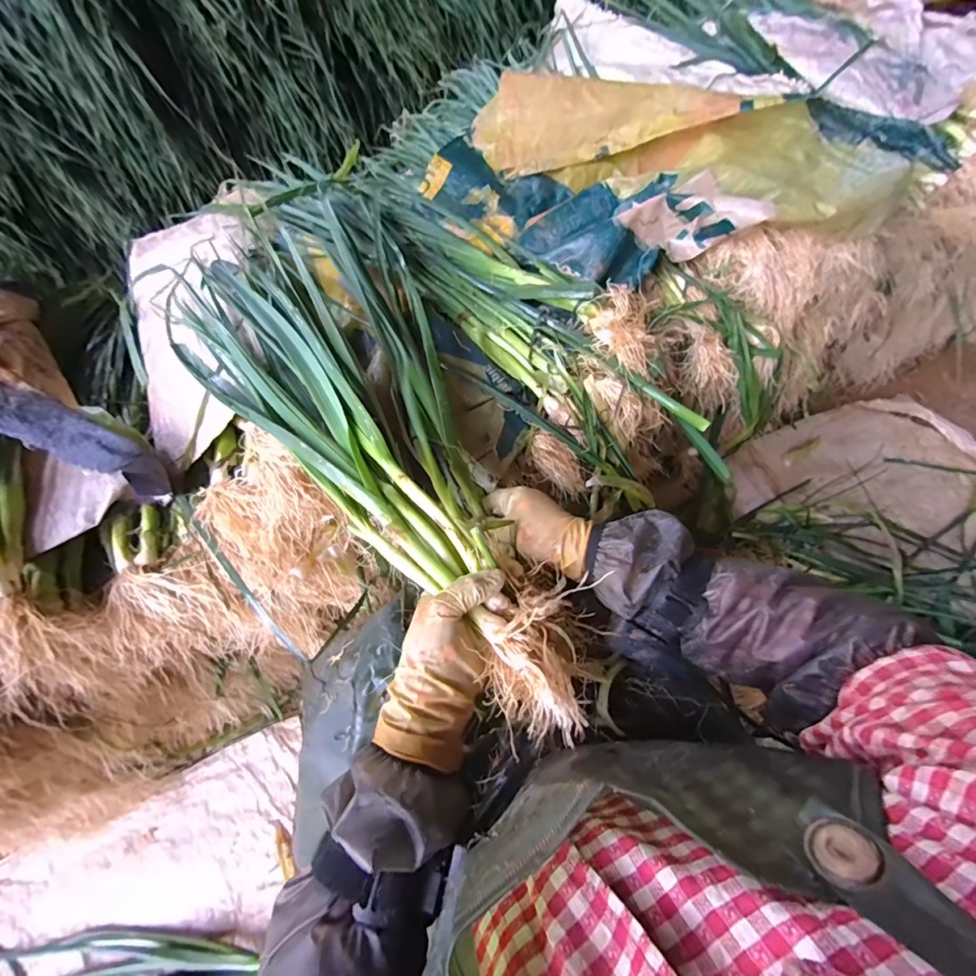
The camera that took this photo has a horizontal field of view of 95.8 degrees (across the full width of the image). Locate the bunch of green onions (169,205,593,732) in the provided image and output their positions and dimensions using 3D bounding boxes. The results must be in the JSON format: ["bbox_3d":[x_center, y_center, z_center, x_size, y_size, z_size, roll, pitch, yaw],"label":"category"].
[{"bbox_3d":[-0.127,-0.059,0.450,0.243,0.104,0.640,-27,65,-11],"label":"bunch of green onions"}]

